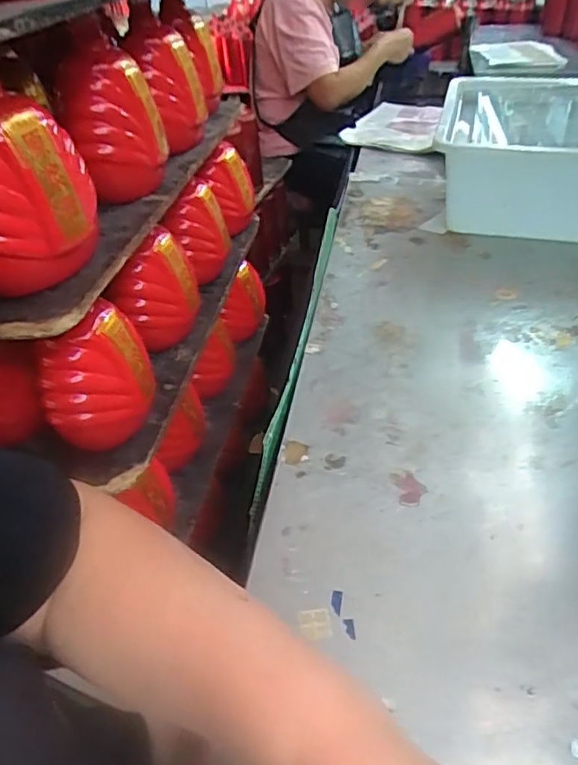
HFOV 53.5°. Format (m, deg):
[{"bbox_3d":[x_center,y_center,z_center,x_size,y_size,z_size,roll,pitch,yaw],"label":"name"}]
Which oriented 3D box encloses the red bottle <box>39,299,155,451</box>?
[{"bbox_3d":[-0.176,-0.002,0.527,0.080,0.103,0.095,5,38,7],"label":"red bottle"}]

